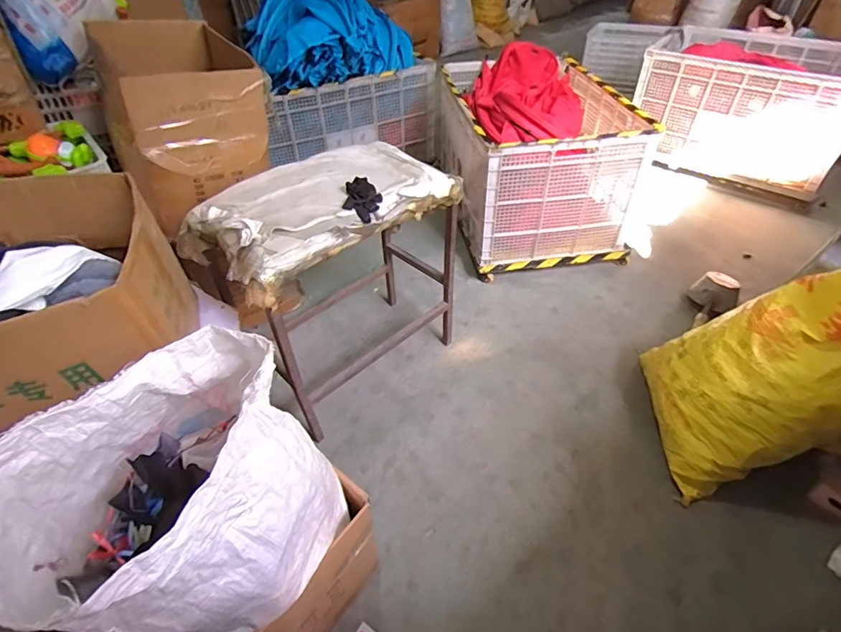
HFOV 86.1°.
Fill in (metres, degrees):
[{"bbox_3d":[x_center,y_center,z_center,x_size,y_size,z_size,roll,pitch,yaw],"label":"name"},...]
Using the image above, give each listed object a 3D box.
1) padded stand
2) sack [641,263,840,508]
[{"bbox_3d":[-0.245,-0.108,1.391,0.685,0.679,0.395,-35,53,-29],"label":"padded stand"},{"bbox_3d":[0.961,0.103,1.135,0.257,0.859,0.412,22,44,-10],"label":"sack"}]

